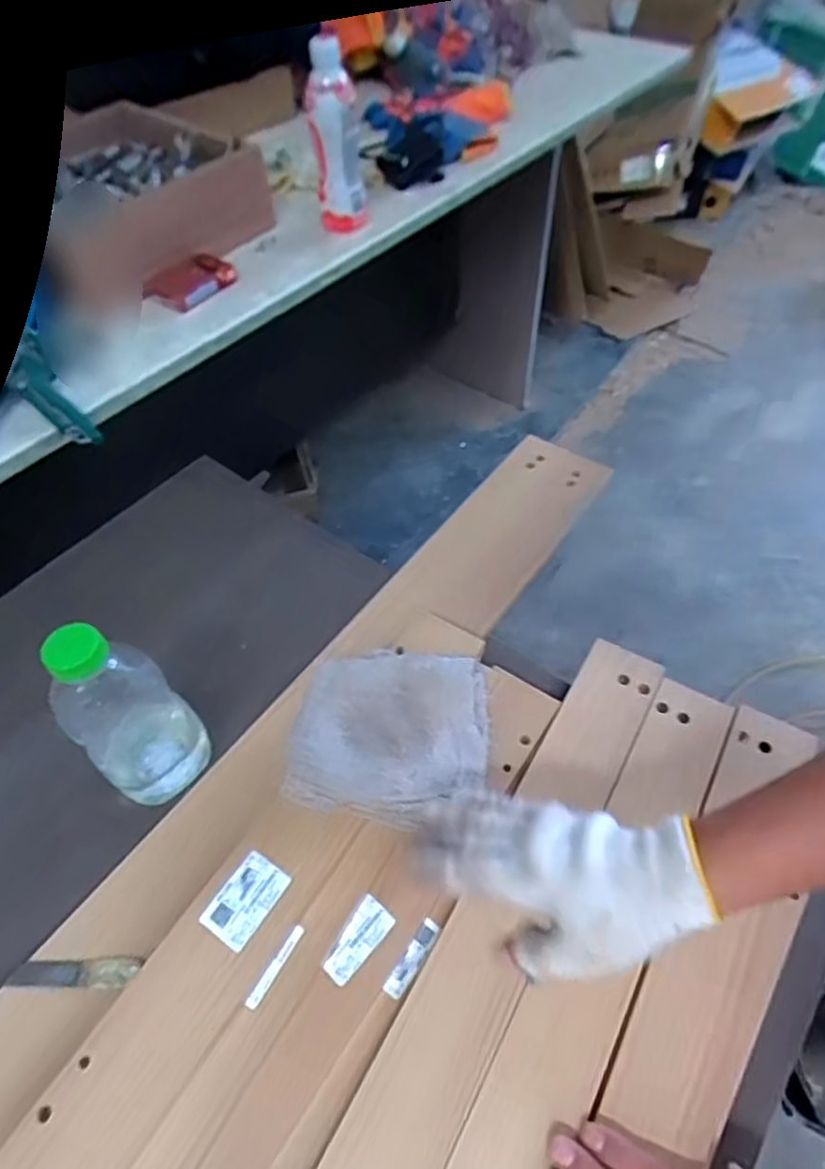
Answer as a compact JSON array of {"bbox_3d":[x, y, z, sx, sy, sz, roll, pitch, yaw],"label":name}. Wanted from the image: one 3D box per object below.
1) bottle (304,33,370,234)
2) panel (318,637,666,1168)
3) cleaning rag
[{"bbox_3d":[-0.095,-0.559,0.834,0.066,0.196,0.047,-4,55,-1],"label":"bottle"},{"bbox_3d":[0.042,0.301,0.488,0.070,0.022,0.650,26,59,19],"label":"panel"},{"bbox_3d":[-0.019,0.123,0.556,0.160,0.044,0.148,6,55,6],"label":"cleaning rag"}]

